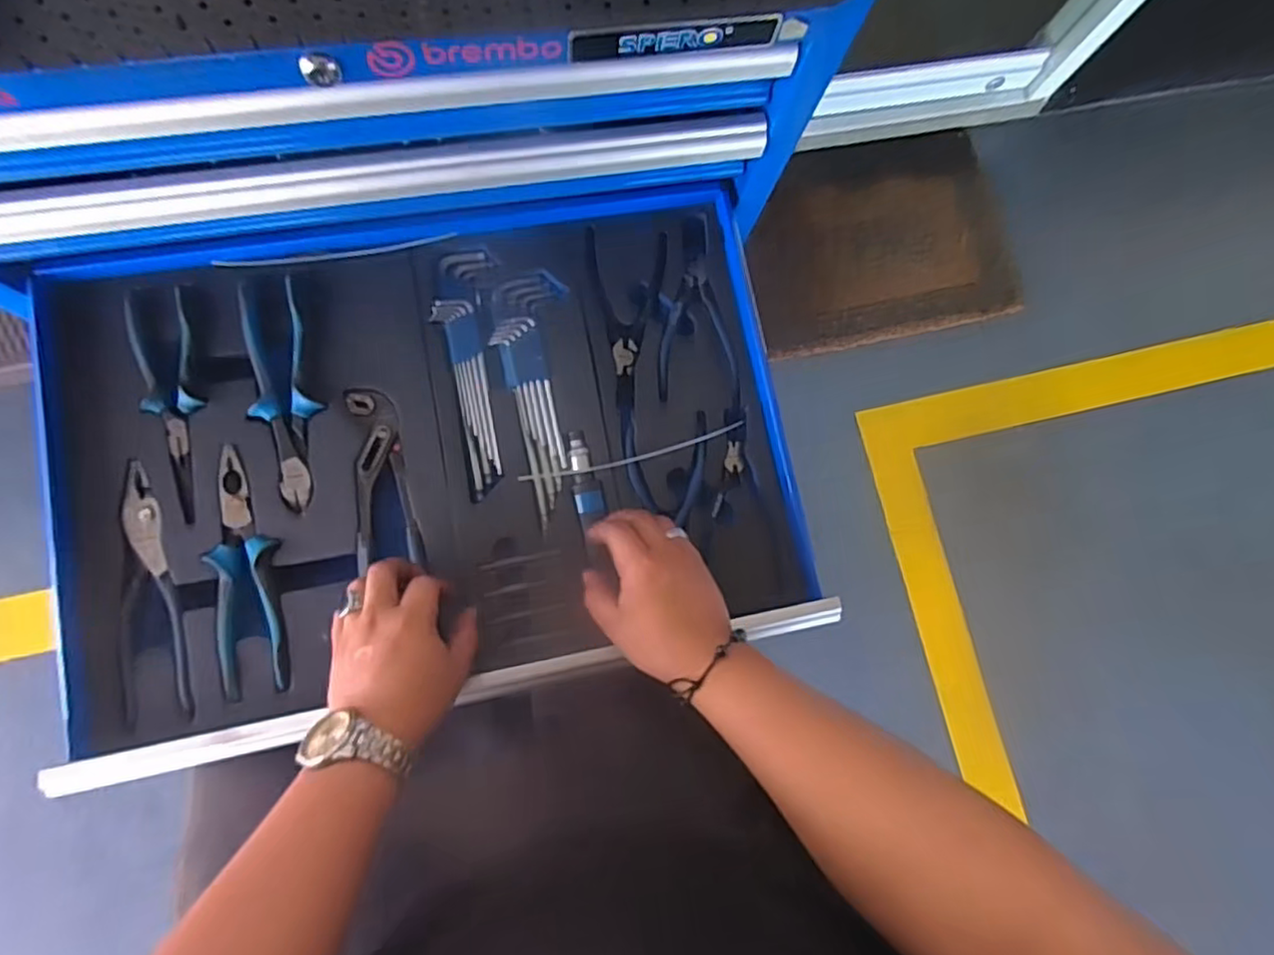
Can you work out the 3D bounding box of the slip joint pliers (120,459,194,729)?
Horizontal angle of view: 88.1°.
[{"bbox_3d":[-0.387,0.090,0.522,0.047,0.011,0.201,-9,85,-8],"label":"slip joint pliers"}]

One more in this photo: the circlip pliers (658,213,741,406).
[{"bbox_3d":[0.051,-0.156,0.611,0.074,0.011,0.179,-4,85,-8],"label":"circlip pliers"}]

